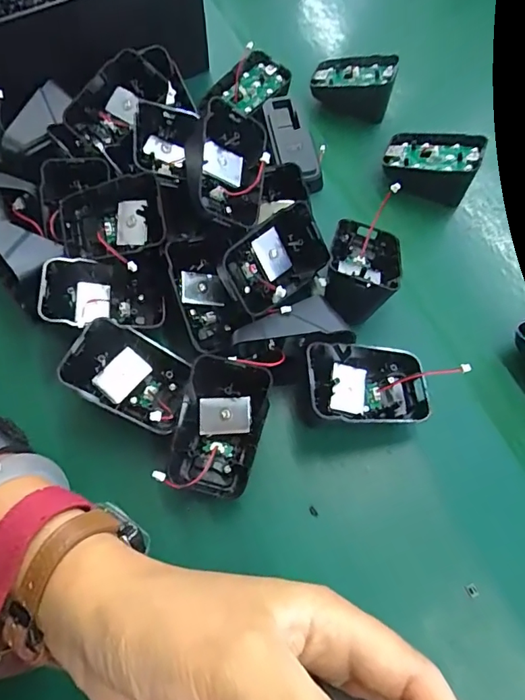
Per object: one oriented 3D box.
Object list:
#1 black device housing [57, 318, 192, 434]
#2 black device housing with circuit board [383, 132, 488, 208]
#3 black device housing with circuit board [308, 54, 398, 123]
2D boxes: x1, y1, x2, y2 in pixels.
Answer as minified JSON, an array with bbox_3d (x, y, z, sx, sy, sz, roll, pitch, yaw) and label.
[{"bbox_3d":[-0.073,0.015,0.272,0.070,0.014,0.043,32,84,-17],"label":"black device housing"},{"bbox_3d":[0.126,-0.141,0.367,0.064,0.037,0.045,14,62,4],"label":"black device housing with circuit board"},{"bbox_3d":[0.077,-0.226,0.409,0.065,0.034,0.041,19,63,6],"label":"black device housing with circuit board"}]

